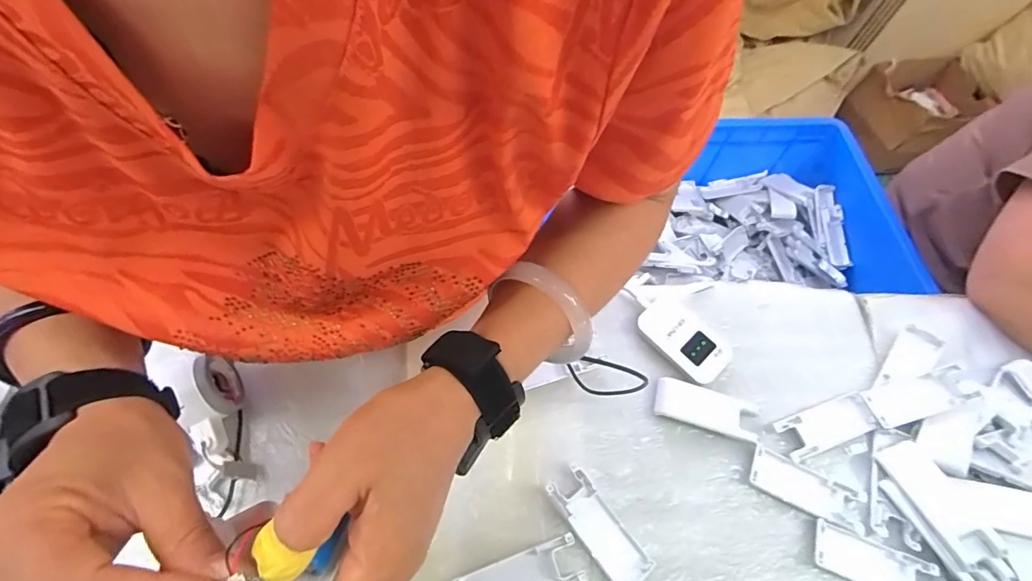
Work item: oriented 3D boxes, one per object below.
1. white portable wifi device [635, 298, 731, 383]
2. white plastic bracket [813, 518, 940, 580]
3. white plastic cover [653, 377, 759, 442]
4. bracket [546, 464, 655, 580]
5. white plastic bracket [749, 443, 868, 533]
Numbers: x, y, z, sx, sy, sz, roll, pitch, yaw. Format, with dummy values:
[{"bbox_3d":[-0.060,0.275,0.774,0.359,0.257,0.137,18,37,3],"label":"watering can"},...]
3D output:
[{"bbox_3d":[0.182,0.053,0.506,0.059,0.016,0.096,-31,70,-19],"label":"white portable wifi device"},{"bbox_3d":[0.324,0.248,0.422,0.106,0.007,0.043,22,63,6],"label":"white plastic bracket"},{"bbox_3d":[0.194,0.120,0.477,0.103,0.017,0.036,16,63,3],"label":"white plastic cover"},{"bbox_3d":[0.073,0.210,0.415,0.038,0.018,0.103,-33,71,-20],"label":"bracket"},{"bbox_3d":[0.278,0.189,0.446,0.107,0.009,0.040,25,64,7],"label":"white plastic bracket"}]

